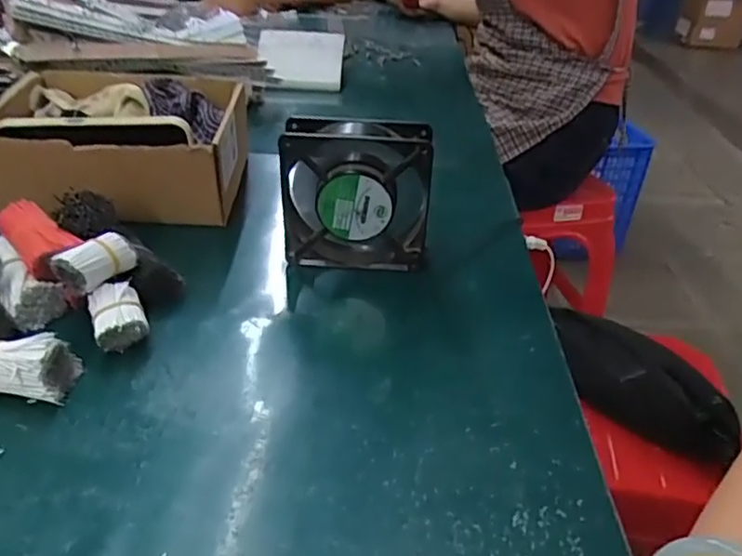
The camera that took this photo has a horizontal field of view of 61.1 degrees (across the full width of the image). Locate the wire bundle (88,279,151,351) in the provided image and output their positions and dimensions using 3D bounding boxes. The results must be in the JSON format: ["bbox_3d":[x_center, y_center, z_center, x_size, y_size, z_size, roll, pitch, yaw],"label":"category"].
[{"bbox_3d":[-0.179,0.029,0.446,0.034,0.032,0.046,-13,36,-23],"label":"wire bundle"}]

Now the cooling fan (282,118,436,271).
[{"bbox_3d":[-0.012,-0.066,0.521,0.122,0.120,0.042,5,33,4],"label":"cooling fan"}]

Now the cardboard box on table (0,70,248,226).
[{"bbox_3d":[-0.250,-0.141,0.638,0.228,0.100,0.188,3,33,0],"label":"cardboard box on table"}]

